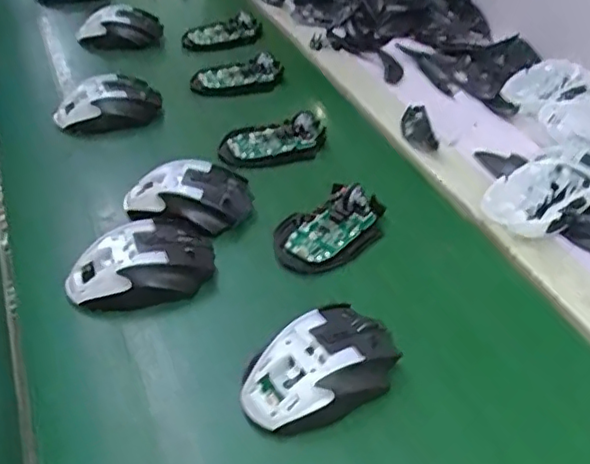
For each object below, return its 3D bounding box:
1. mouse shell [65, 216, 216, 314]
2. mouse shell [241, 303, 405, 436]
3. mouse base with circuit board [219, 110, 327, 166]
[{"bbox_3d":[-0.123,0.028,0.512,0.114,0.043,0.063,-23,45,-24],"label":"mouse shell"},{"bbox_3d":[0.018,0.092,0.434,0.110,0.033,0.065,-28,48,-28],"label":"mouse shell"},{"bbox_3d":[-0.021,-0.096,0.666,0.113,0.023,0.059,-11,42,-12],"label":"mouse base with circuit board"}]

